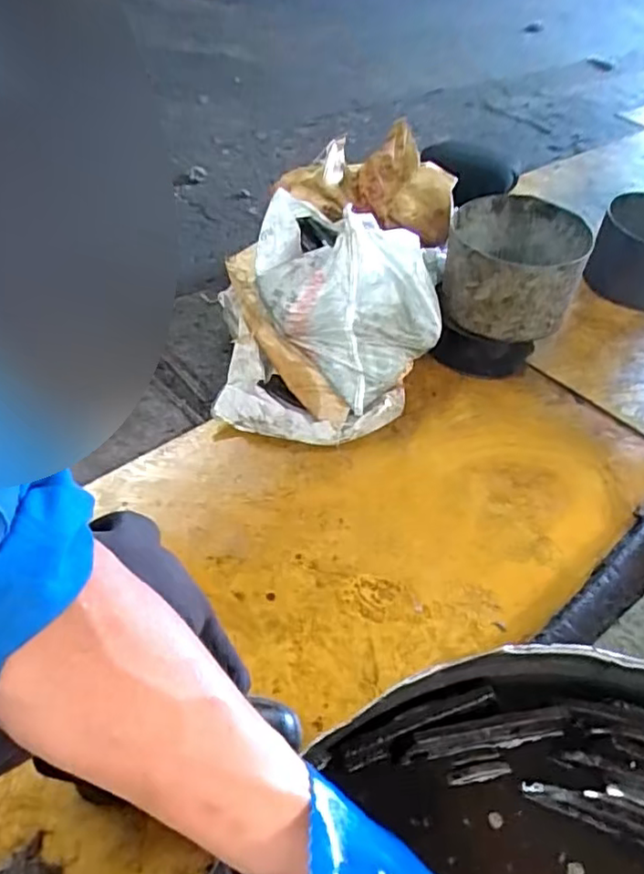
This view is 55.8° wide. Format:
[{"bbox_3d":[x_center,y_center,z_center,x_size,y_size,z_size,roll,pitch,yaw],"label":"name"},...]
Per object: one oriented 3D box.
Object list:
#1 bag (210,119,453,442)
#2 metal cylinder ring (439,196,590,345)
[{"bbox_3d":[0.026,-0.292,1.228,0.447,0.334,0.533,8,47,1],"label":"bag"},{"bbox_3d":[0.392,-0.344,1.252,0.266,0.178,0.258,10,47,3],"label":"metal cylinder ring"}]

